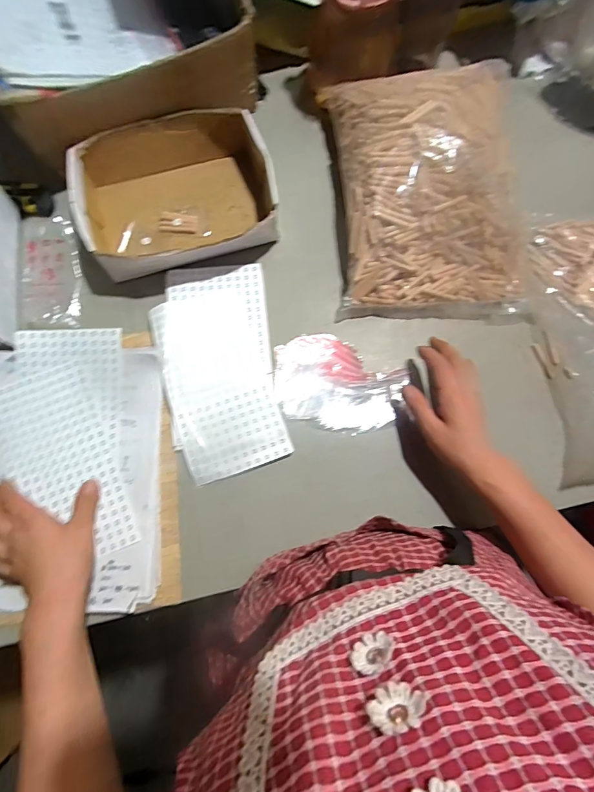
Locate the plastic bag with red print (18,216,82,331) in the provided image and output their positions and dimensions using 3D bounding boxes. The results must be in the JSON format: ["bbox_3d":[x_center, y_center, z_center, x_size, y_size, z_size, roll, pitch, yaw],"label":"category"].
[{"bbox_3d":[-0.325,-0.164,0.511,0.076,0.026,0.161,-7,78,-3],"label":"plastic bag with red print"}]

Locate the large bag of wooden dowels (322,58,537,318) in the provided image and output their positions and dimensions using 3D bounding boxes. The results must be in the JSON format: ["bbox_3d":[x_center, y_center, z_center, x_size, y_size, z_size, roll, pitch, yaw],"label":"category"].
[{"bbox_3d":[0.182,-0.285,0.525,0.257,0.091,0.344,-1,78,-2],"label":"large bag of wooden dowels"}]

